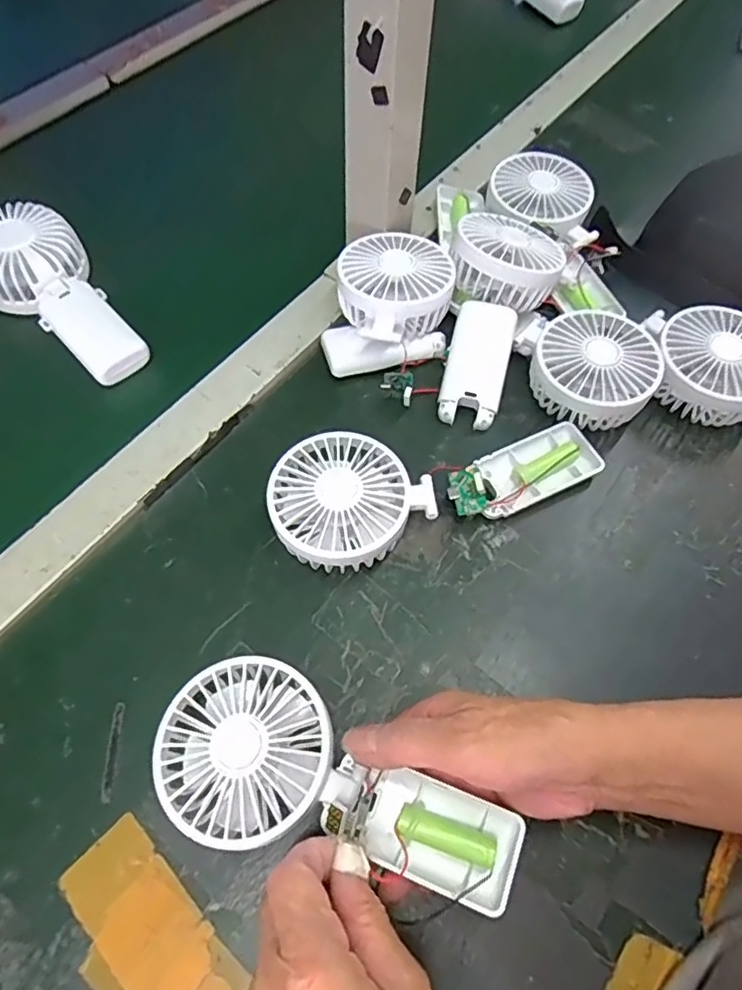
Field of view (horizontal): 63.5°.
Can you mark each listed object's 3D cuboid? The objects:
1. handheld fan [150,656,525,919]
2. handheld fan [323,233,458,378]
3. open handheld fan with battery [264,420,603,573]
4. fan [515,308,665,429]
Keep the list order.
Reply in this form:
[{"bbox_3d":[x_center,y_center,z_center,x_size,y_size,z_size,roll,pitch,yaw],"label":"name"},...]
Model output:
[{"bbox_3d":[-0.018,0.146,0.295,0.183,0.032,0.081,24,64,4],"label":"handheld fan"},{"bbox_3d":[0.013,-0.150,0.458,0.098,0.051,0.101,-2,63,-3],"label":"handheld fan"},{"bbox_3d":[0.042,-0.016,0.402,0.221,0.039,0.089,-22,66,-13],"label":"open handheld fan with battery"},{"bbox_3d":[0.153,-0.091,0.437,0.101,0.044,0.097,29,66,12],"label":"fan"}]

